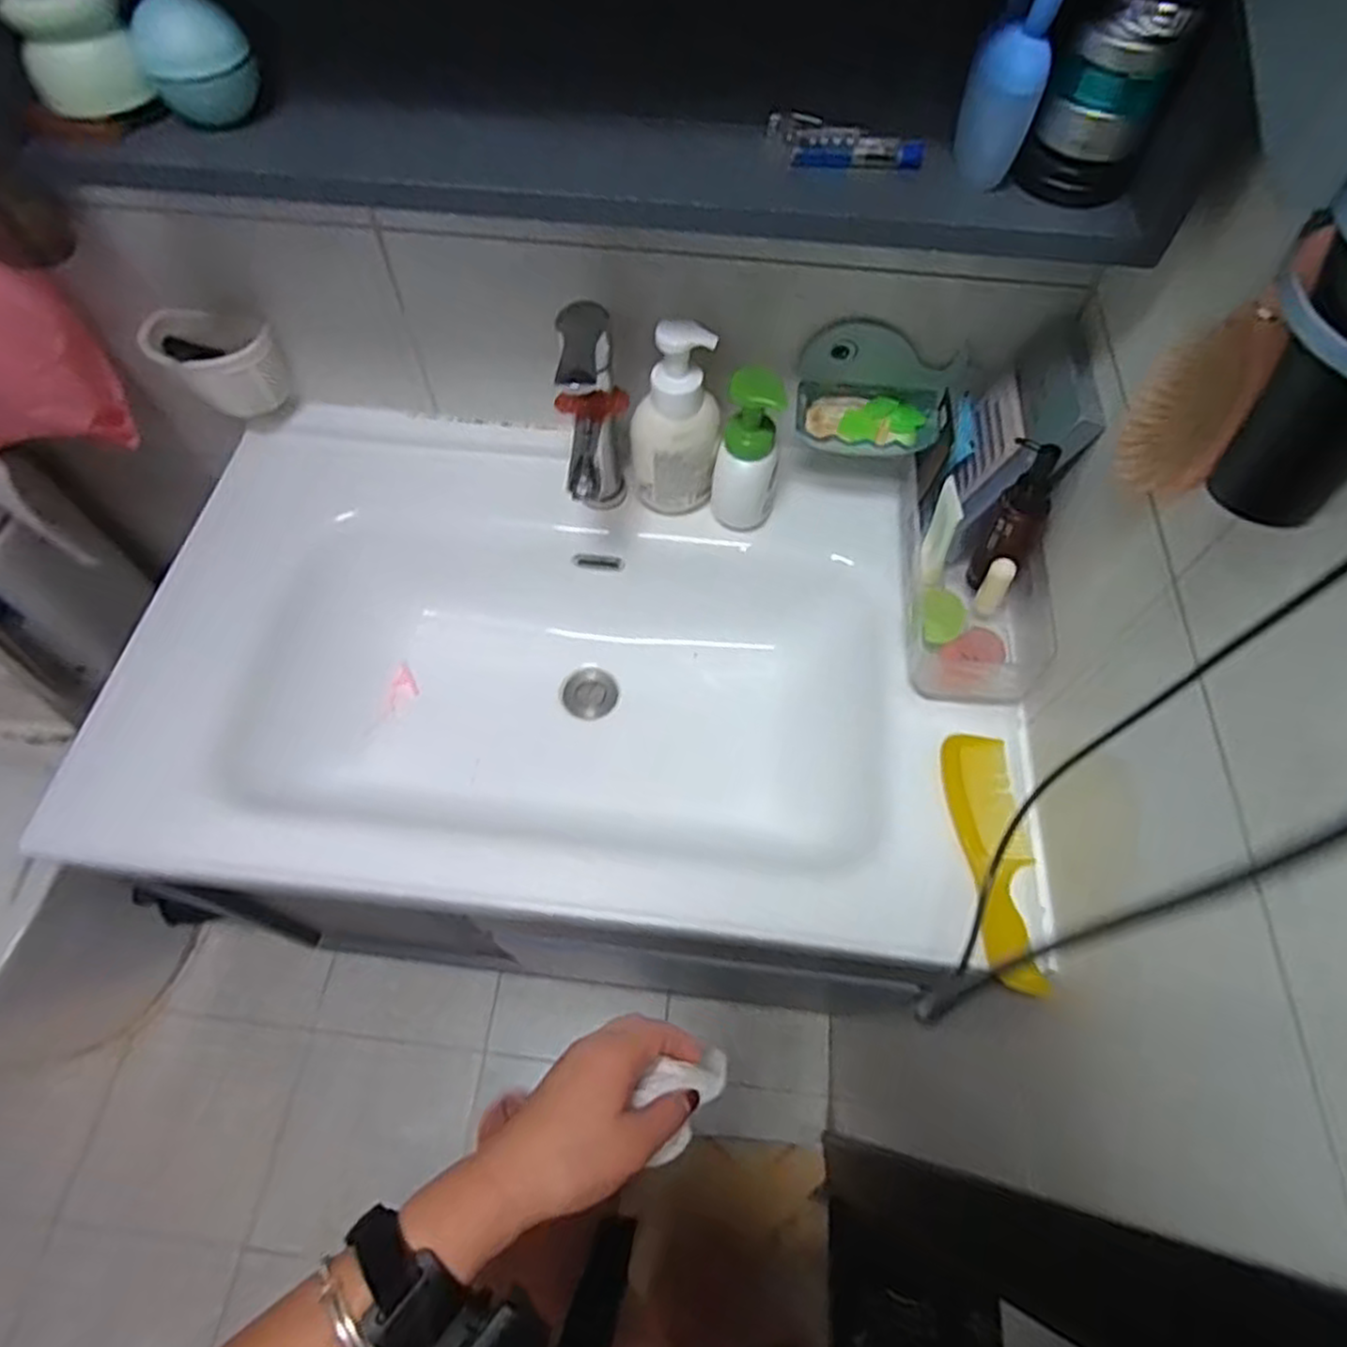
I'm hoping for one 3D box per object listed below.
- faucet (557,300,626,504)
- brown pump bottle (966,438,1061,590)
[{"bbox_3d":[-0.071,-0.199,0.678,0.051,0.215,0.130,-3,62,-4],"label":"faucet"},{"bbox_3d":[0.284,-0.127,0.626,0.052,0.142,0.049,22,63,10],"label":"brown pump bottle"}]

